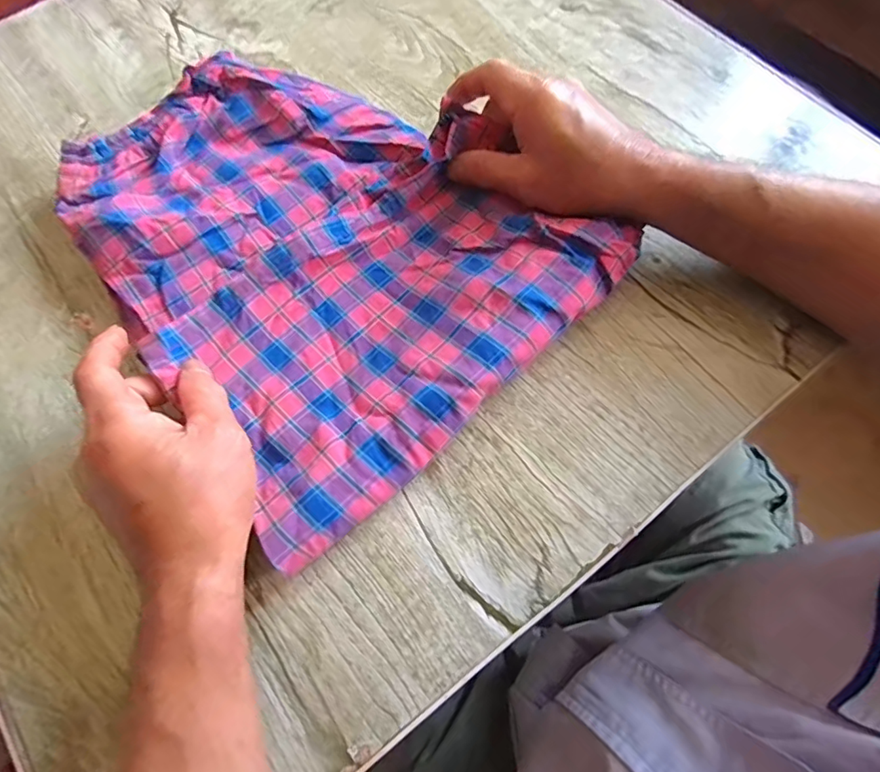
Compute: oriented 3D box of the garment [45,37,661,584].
[{"bbox_3d":[-0.082,-0.102,0.342,0.260,0.031,0.320,-41,72,-13],"label":"garment"}]

